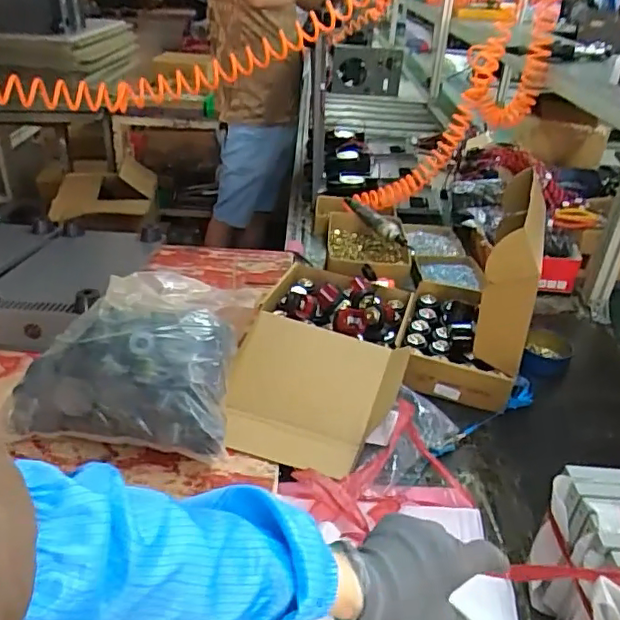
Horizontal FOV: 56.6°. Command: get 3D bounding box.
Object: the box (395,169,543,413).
[{"bbox_3d":[0.258,-0.046,0.941,0.173,0.322,0.268,10,32,10],"label":"box"}]

